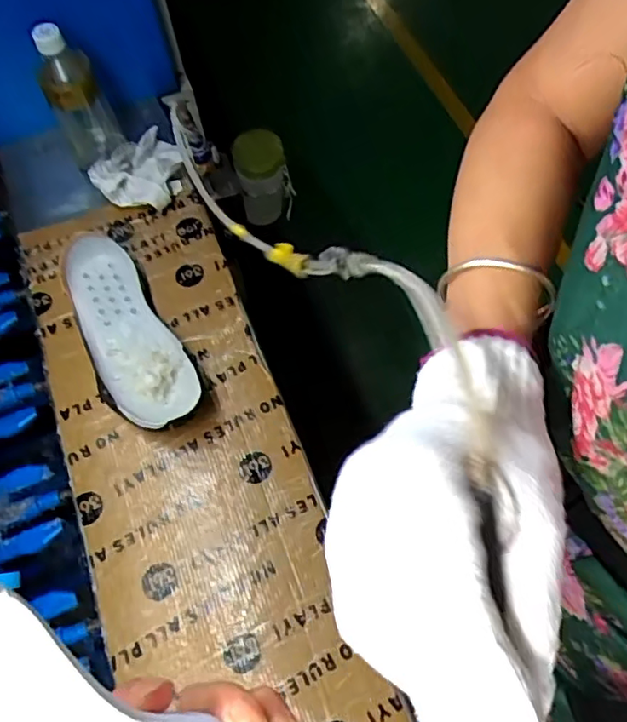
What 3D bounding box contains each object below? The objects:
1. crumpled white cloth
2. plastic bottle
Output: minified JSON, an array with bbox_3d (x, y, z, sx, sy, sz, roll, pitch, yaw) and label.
[{"bbox_3d":[-0.213,-0.241,0.737,0.098,0.043,0.112,8,63,8],"label":"crumpled white cloth"},{"bbox_3d":[-0.272,-0.305,0.680,0.061,0.152,0.059,-27,63,-11],"label":"plastic bottle"}]

